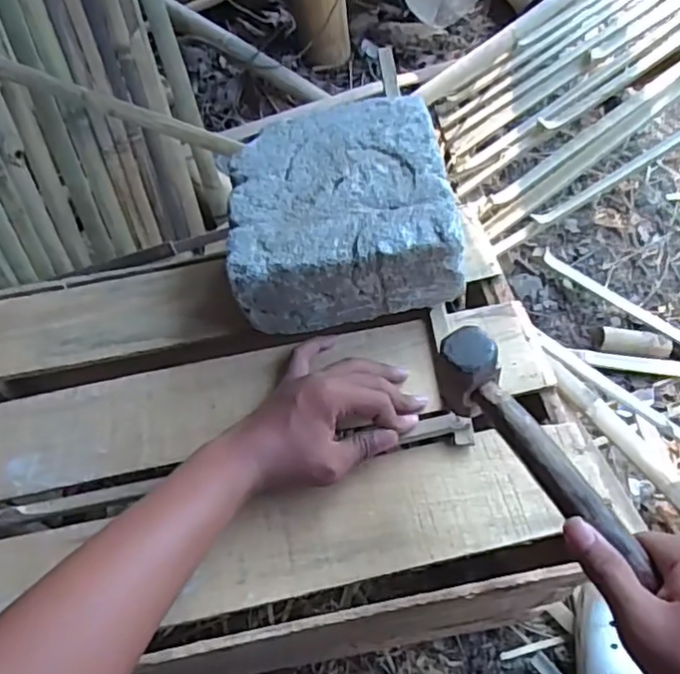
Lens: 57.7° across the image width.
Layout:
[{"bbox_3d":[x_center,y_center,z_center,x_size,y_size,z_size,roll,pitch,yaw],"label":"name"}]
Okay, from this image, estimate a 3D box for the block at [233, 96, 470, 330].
[{"bbox_3d":[0.002,-0.118,0.566,0.199,0.089,0.192,-7,60,0],"label":"block"}]

